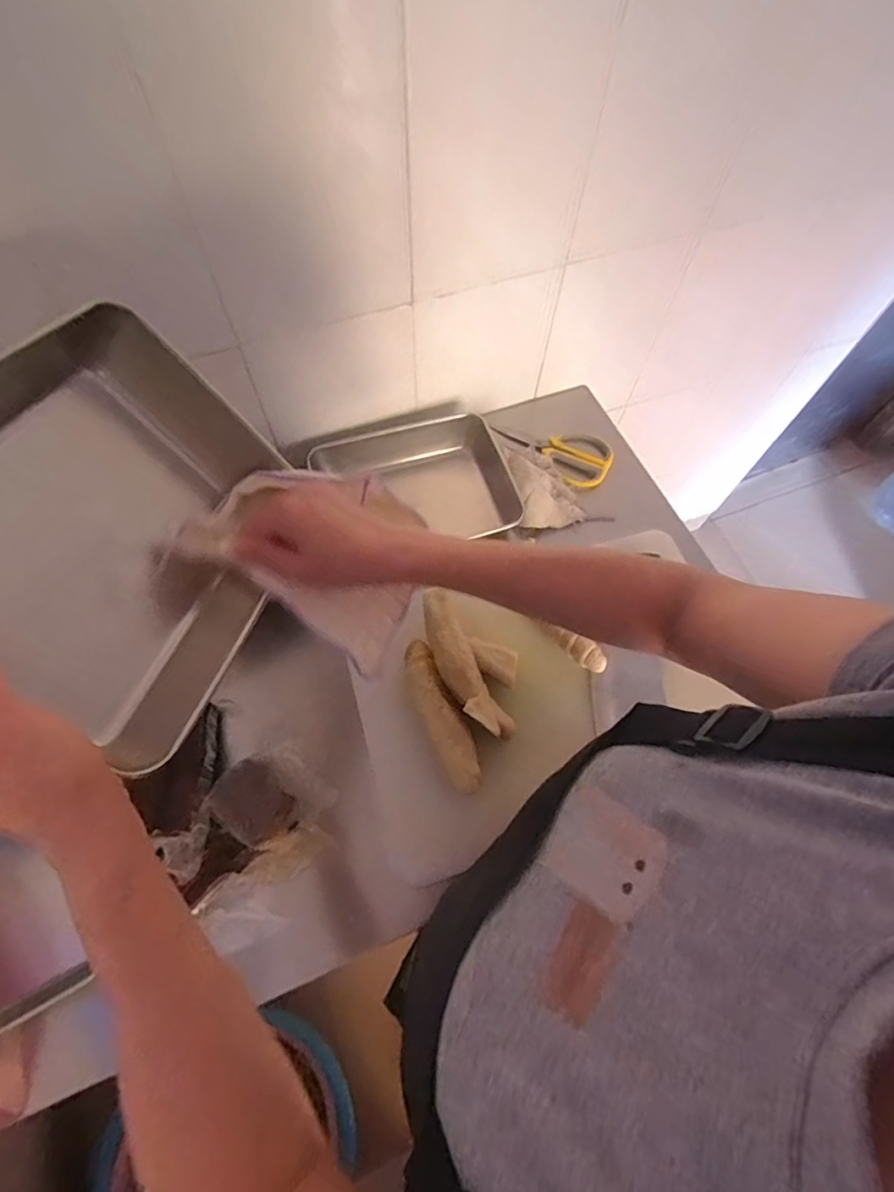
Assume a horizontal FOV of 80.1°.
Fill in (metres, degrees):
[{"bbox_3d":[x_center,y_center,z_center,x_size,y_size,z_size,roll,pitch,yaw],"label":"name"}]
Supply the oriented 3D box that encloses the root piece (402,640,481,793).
[{"bbox_3d":[-0.008,0.133,0.586,0.041,0.033,0.166,-24,68,-13],"label":"root piece"}]

